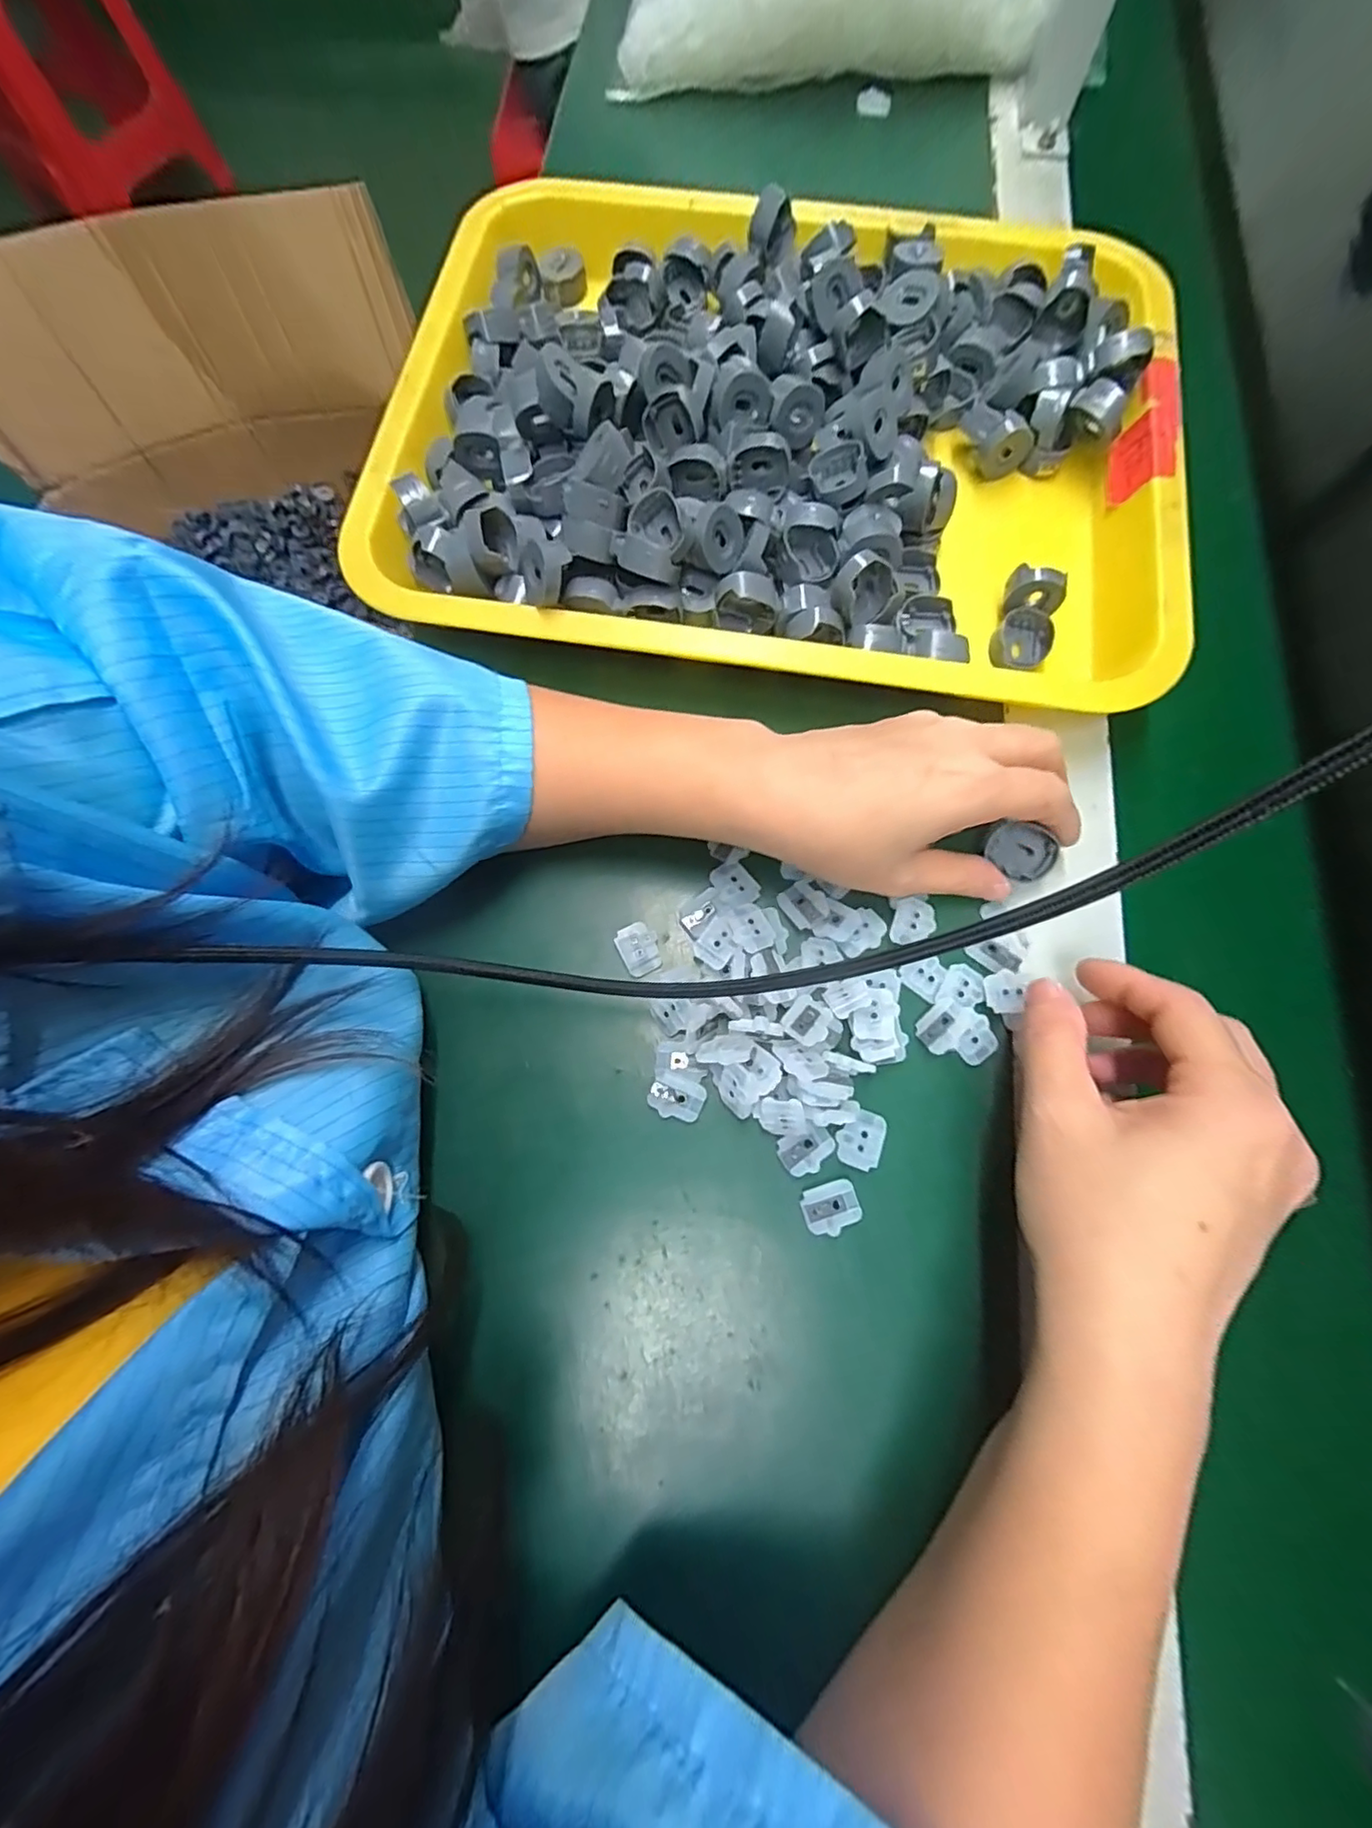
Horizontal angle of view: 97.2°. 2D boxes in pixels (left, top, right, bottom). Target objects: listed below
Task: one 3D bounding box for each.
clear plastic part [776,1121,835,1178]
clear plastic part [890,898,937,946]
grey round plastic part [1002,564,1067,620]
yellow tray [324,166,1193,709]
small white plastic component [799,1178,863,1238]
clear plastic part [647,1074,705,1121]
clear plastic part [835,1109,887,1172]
[{"bbox_3d":[0.047,0.092,0.236,0.021,0.005,0.017,-35,77,-9],"label":"clear plastic part"},{"bbox_3d":[0.097,0.004,0.256,0.017,0.004,0.020,20,76,6],"label":"clear plastic part"},{"bbox_3d":[0.164,-0.152,0.284,0.025,0.017,0.016,5,78,0],"label":"grey round plastic part"},{"bbox_3d":[0.047,-0.248,0.309,0.385,0.059,0.299,10,75,3],"label":"yellow tray"},{"bbox_3d":[0.056,0.113,0.231,0.021,0.004,0.017,-17,75,-4],"label":"small white plastic component"},{"bbox_3d":[-0.004,0.073,0.240,0.022,0.004,0.015,17,75,5],"label":"clear plastic part"},{"bbox_3d":[0.069,0.088,0.238,0.017,0.004,0.021,21,76,6],"label":"clear plastic part"}]

